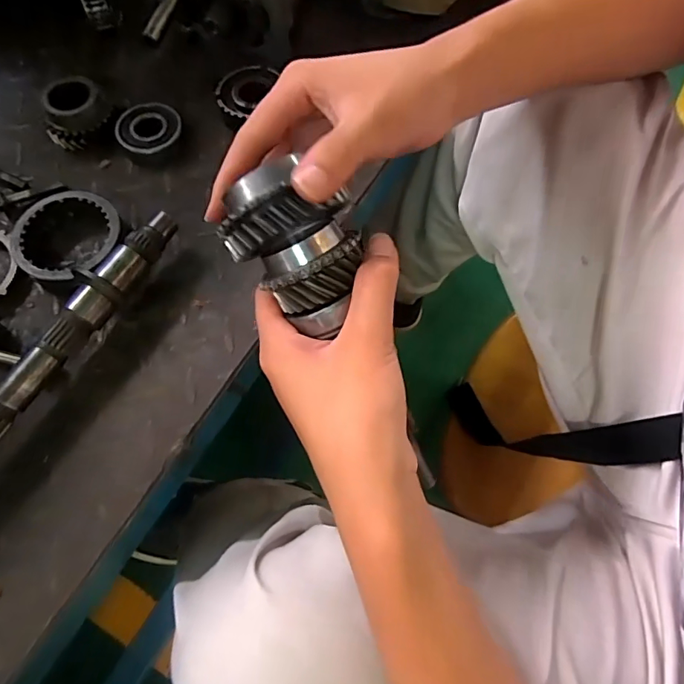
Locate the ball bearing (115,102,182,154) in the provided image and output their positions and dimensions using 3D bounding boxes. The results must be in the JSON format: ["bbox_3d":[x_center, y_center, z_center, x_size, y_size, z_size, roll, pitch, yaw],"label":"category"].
[{"bbox_3d":[-0.148,-0.162,0.365,0.048,0.018,0.045,-12,68,-7],"label":"ball bearing"}]

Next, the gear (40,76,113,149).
[{"bbox_3d":[-0.205,-0.175,0.366,0.049,0.030,0.049,1,67,-2],"label":"gear"}]

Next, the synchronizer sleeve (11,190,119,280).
[{"bbox_3d":[-0.183,-0.068,0.321,0.068,0.025,0.068,-12,68,-7],"label":"synchronizer sleeve"}]

